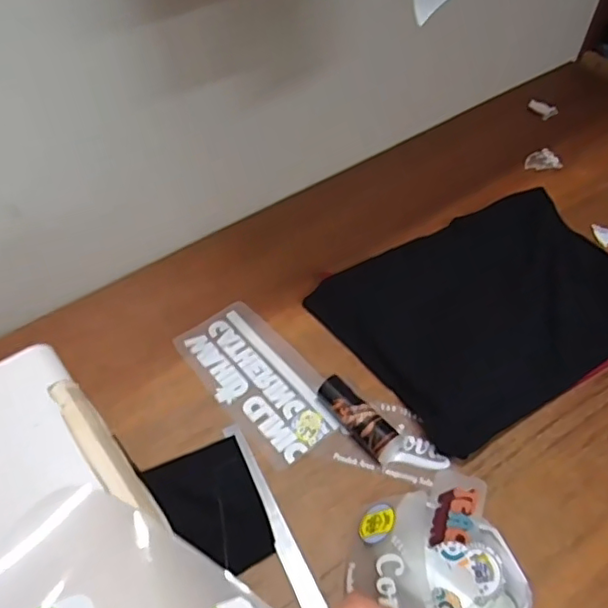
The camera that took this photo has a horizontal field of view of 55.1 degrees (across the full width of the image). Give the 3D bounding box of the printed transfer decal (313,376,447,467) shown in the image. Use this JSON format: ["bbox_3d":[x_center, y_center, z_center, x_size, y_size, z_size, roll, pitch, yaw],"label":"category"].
[{"bbox_3d":[0.104,0.178,0.827,0.203,0.043,0.068,32,57,23],"label":"printed transfer decal"}]

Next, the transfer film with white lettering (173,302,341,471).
[{"bbox_3d":[-0.067,0.113,0.897,0.142,0.012,0.277,-31,59,-25],"label":"transfer film with white lettering"}]

